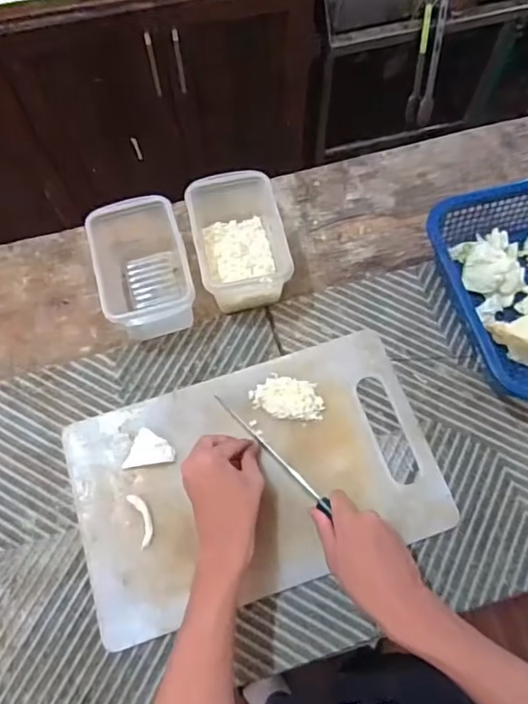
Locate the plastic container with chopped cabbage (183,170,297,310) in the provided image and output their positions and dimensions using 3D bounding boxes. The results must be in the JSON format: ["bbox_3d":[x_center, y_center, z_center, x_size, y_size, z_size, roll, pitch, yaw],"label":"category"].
[{"bbox_3d":[-0.031,-0.133,0.685,0.101,0.098,0.172,-13,67,-3],"label":"plastic container with chopped cabbage"}]

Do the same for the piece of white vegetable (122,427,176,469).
[{"bbox_3d":[-0.132,0.108,0.628,0.058,0.008,0.041,-7,67,-1],"label":"piece of white vegetable"}]

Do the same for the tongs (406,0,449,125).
[{"bbox_3d":[0.374,-0.659,1.263,0.058,0.268,0.019,18,55,20],"label":"tongs"}]

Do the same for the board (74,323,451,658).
[{"bbox_3d":[-0.011,0.137,0.617,0.393,0.016,0.244,-18,68,-5],"label":"board"}]

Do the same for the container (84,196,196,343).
[{"bbox_3d":[-0.149,-0.105,0.677,0.108,0.097,0.171,-18,68,-5],"label":"container"}]

